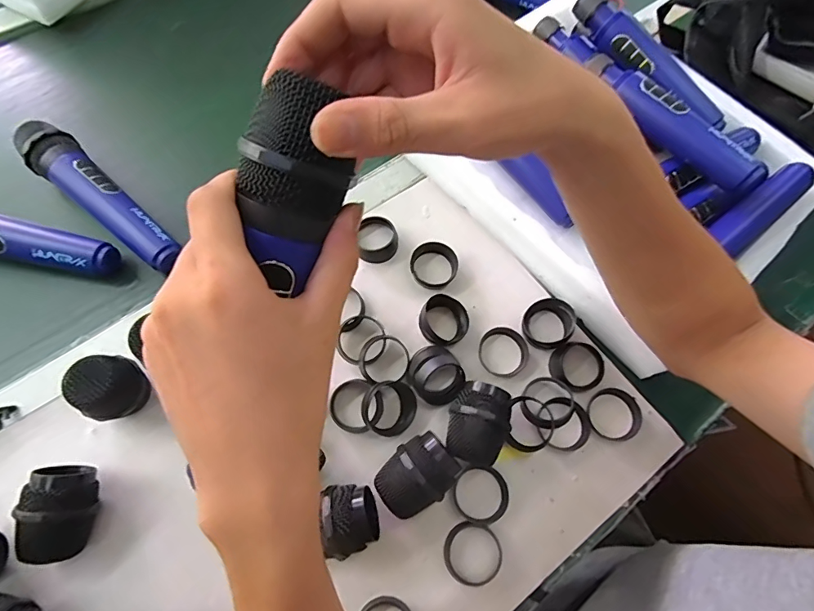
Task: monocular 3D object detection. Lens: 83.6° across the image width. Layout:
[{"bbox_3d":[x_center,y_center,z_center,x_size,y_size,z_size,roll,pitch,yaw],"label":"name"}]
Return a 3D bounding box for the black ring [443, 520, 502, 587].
[{"bbox_3d":[0.049,0.186,0.342,0.044,0.004,0.042,1,68,-3],"label":"black ring"}]

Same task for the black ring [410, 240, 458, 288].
[{"bbox_3d":[0.025,-0.038,0.425,0.043,0.012,0.044,1,68,-3],"label":"black ring"}]

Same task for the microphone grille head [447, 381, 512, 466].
[{"bbox_3d":[0.056,0.094,0.363,0.046,0.053,0.060,24,69,7],"label":"microphone grille head"}]

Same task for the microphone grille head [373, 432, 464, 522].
[{"bbox_3d":[0.008,0.129,0.348,0.061,0.046,0.046,-40,75,-17],"label":"microphone grille head"}]

